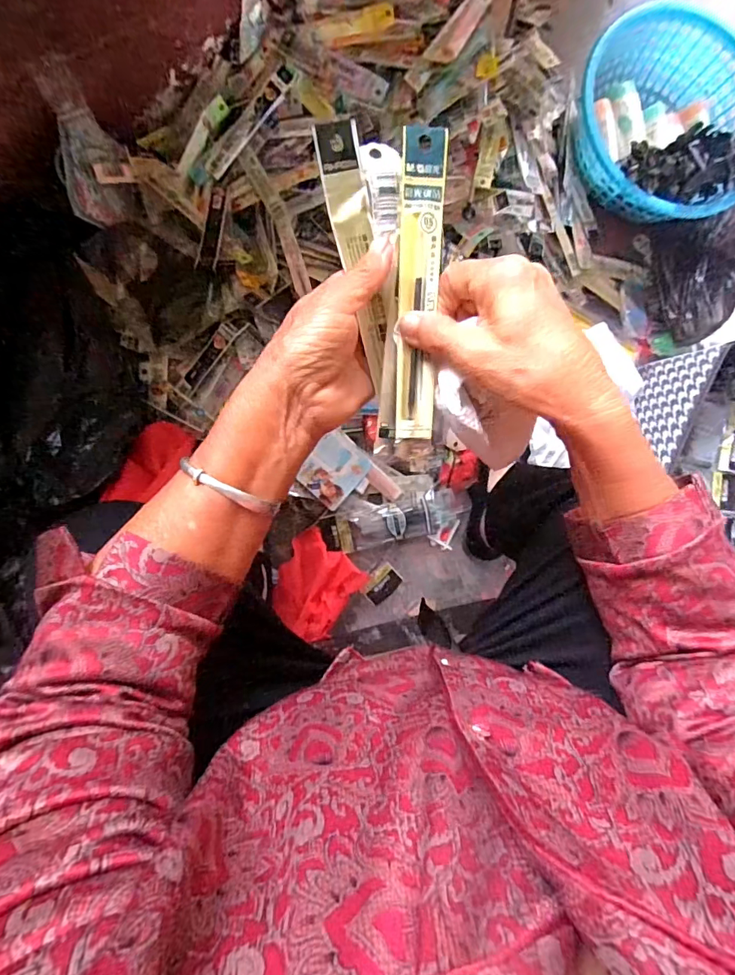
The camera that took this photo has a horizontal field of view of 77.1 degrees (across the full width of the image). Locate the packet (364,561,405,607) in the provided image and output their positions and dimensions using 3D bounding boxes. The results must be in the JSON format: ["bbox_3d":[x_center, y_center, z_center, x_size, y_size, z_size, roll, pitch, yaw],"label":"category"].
[{"bbox_3d":[0.024,0.157,0.752,0.062,0.008,0.043,-40,94,-6],"label":"packet"}]

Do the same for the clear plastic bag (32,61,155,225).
[{"bbox_3d":[-0.363,-0.435,0.599,0.078,0.066,0.174,-17,113,-6],"label":"clear plastic bag"}]

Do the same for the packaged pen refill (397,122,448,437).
[{"bbox_3d":[0.031,-0.118,0.279,0.025,0.005,0.174,0,101,-6],"label":"packaged pen refill"}]

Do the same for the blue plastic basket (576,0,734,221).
[{"bbox_3d":[0.481,-0.590,0.769,0.301,0.142,0.314,0,89,-7],"label":"blue plastic basket"}]

